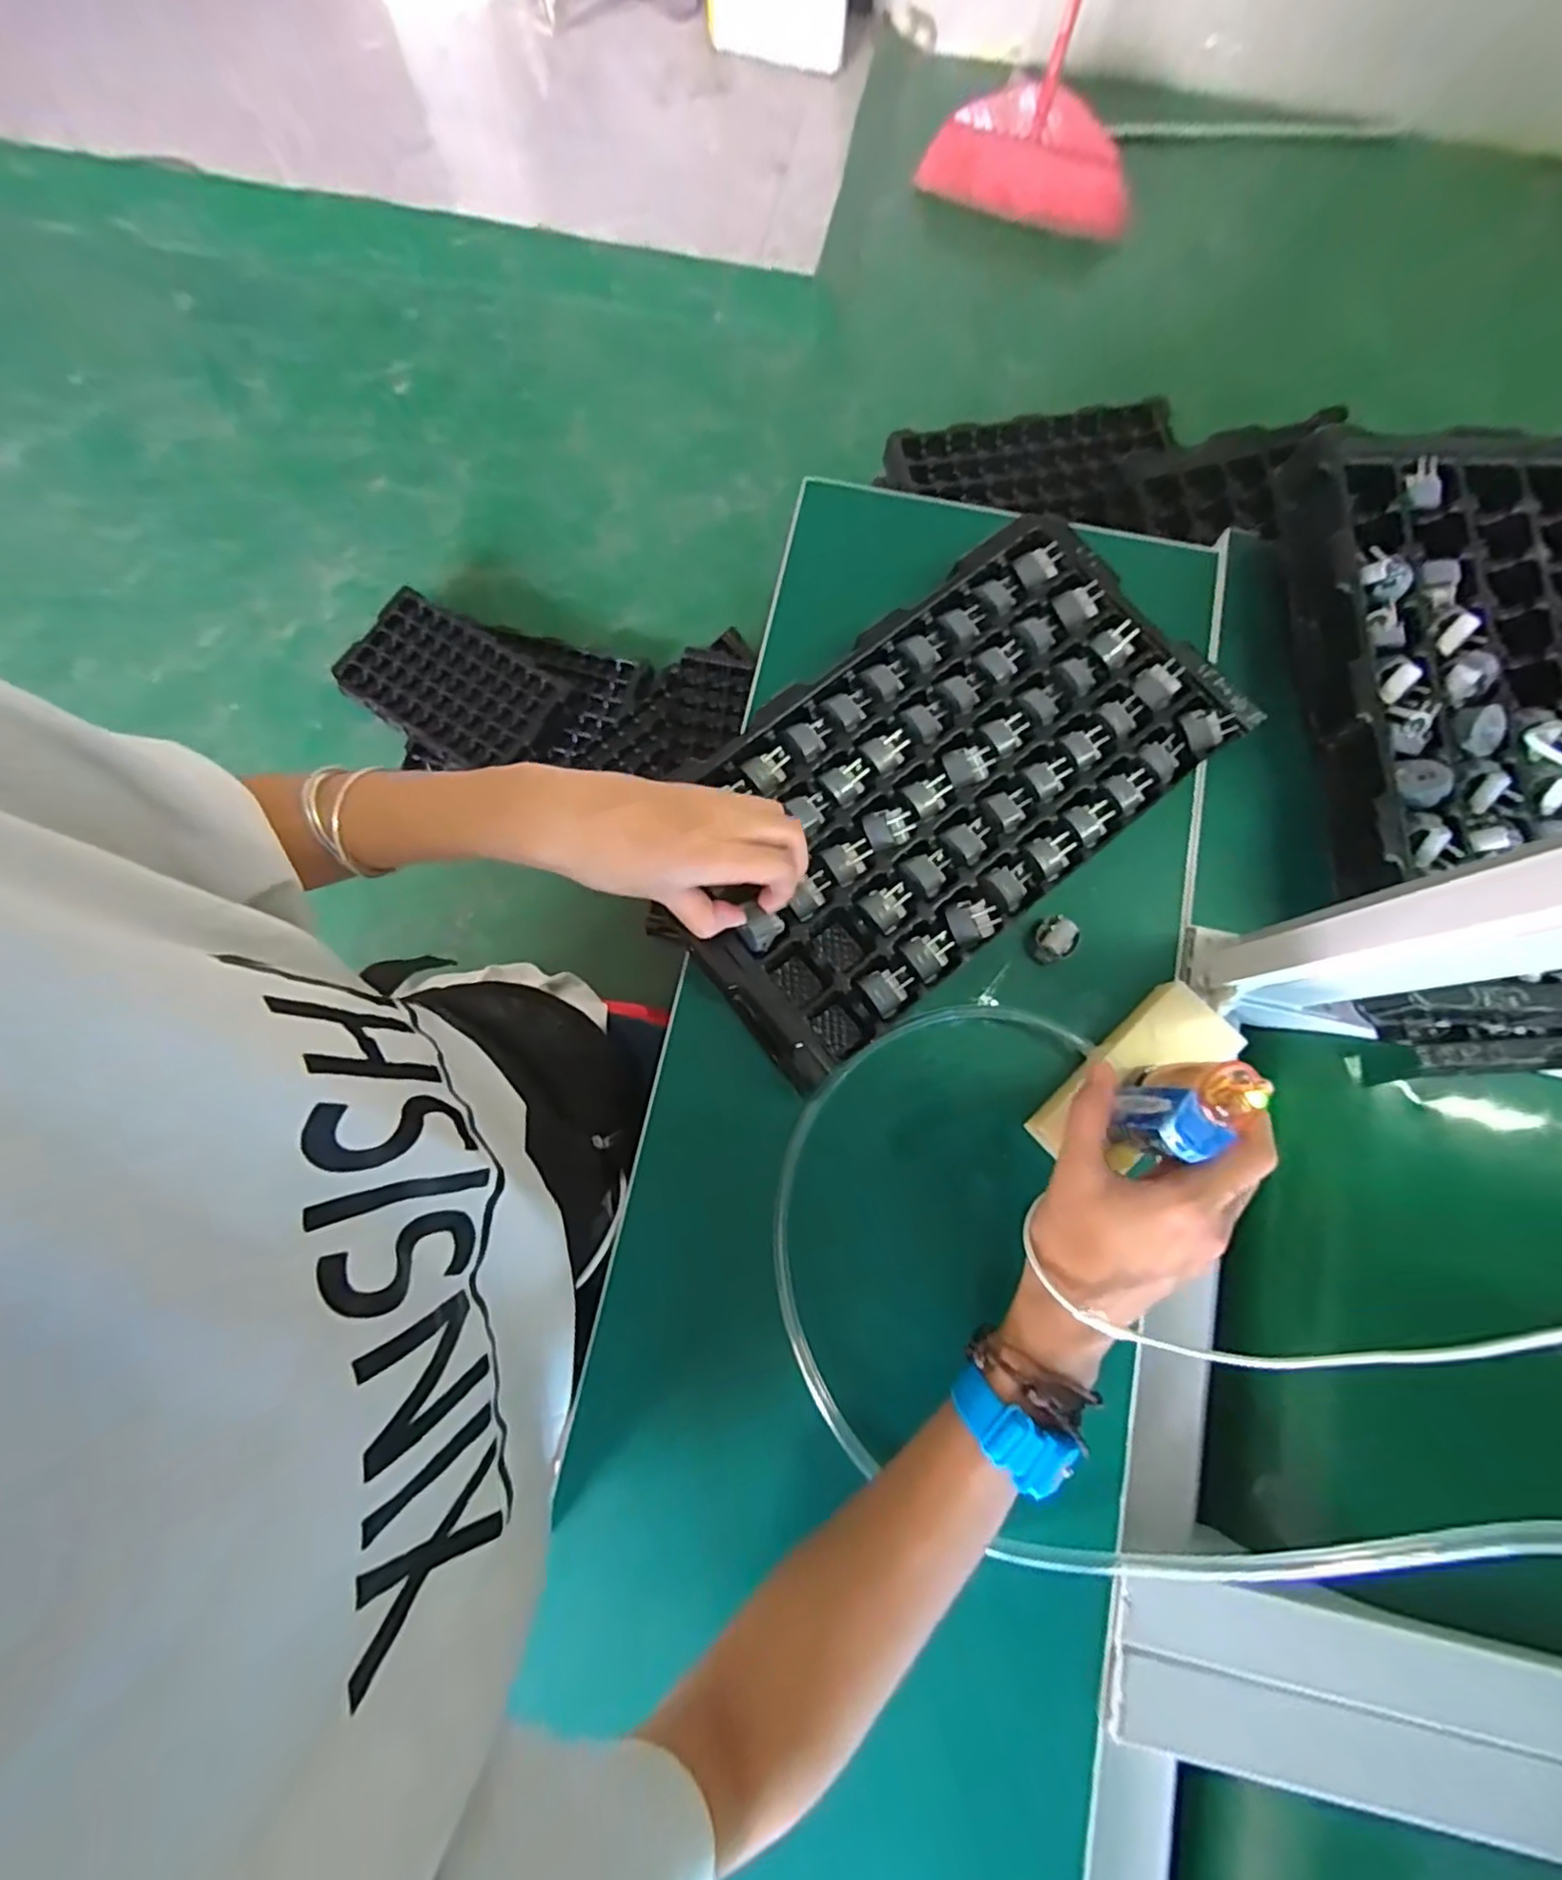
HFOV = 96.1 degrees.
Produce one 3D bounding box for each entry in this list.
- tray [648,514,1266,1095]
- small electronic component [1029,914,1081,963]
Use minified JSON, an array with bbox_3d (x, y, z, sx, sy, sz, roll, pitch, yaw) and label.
[{"bbox_3d":[0.091,-0.095,0.436,0.355,0.035,0.188,-39,80,-8],"label":"tray"},{"bbox_3d":[0.163,0.000,0.418,0.024,0.024,0.025,0,77,1],"label":"small electronic component"}]

